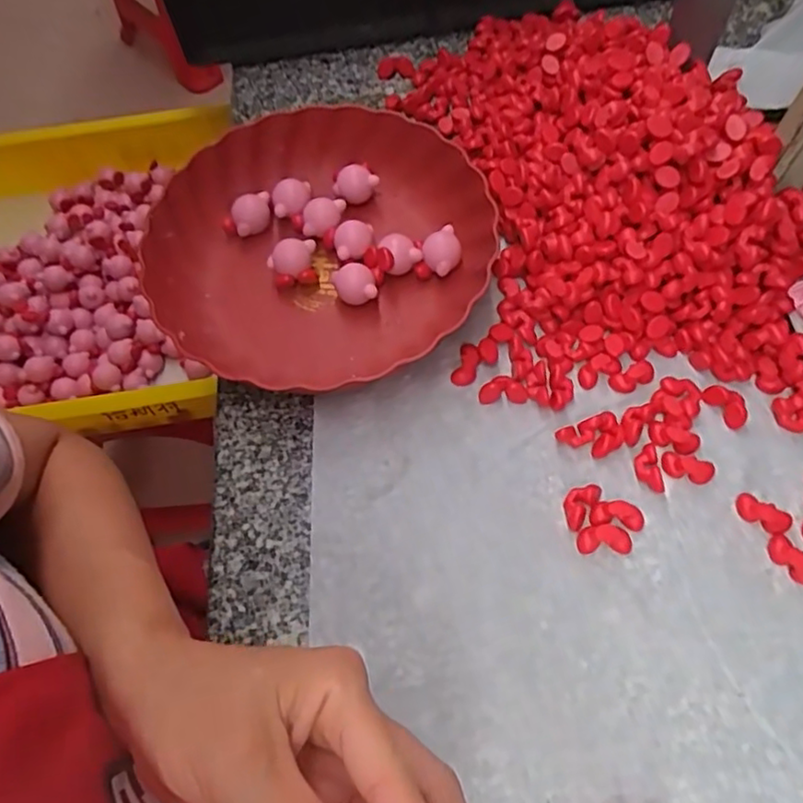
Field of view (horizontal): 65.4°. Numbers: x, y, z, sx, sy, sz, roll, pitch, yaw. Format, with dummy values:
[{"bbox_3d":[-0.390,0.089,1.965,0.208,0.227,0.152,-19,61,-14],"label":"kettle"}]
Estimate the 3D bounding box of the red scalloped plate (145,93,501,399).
[{"bbox_3d":[-0.060,-0.120,0.465,0.244,0.048,0.225,-1,64,3],"label":"red scalloped plate"}]

